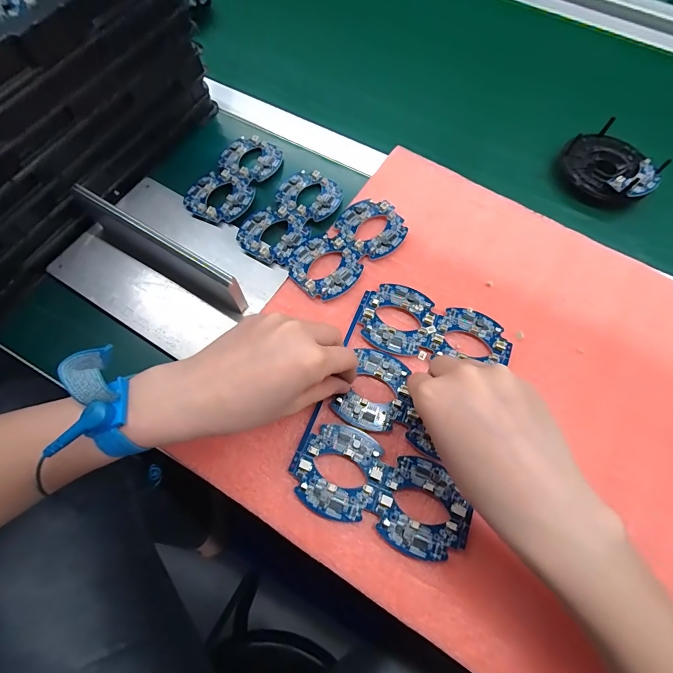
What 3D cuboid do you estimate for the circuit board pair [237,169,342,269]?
[{"bbox_3d":[-0.046,-0.129,0.375,0.065,0.011,0.127,28,69,11],"label":"circuit board pair"}]

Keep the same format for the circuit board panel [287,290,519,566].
[{"bbox_3d":[0.059,0.056,0.297,0.136,0.009,0.204,21,69,9],"label":"circuit board panel"}]

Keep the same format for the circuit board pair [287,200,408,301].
[{"bbox_3d":[0.013,-0.089,0.358,0.129,0.009,0.064,-42,74,-16],"label":"circuit board pair"}]

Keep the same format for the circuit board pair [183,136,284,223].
[{"bbox_3d":[-0.110,-0.174,0.390,0.062,0.013,0.126,24,69,9],"label":"circuit board pair"}]

